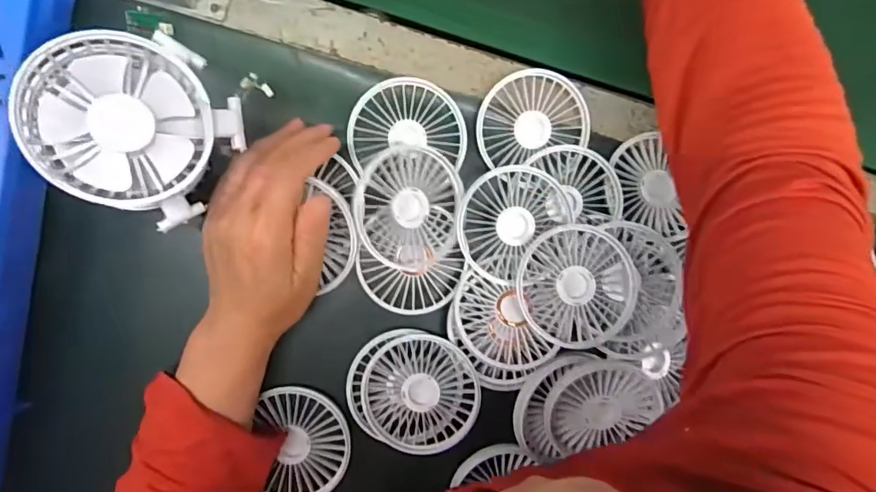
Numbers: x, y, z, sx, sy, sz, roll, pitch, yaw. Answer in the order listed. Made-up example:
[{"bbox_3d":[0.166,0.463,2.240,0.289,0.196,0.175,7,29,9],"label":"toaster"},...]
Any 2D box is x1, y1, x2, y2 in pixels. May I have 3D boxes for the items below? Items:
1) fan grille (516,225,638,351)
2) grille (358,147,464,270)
[{"bbox_3d":[0.102,0.030,0.370,0.085,0.024,0.091,0,91,-10],"label":"fan grille"},{"bbox_3d":[-0.022,-0.027,0.362,0.080,0.022,0.087,1,97,-28],"label":"grille"}]

